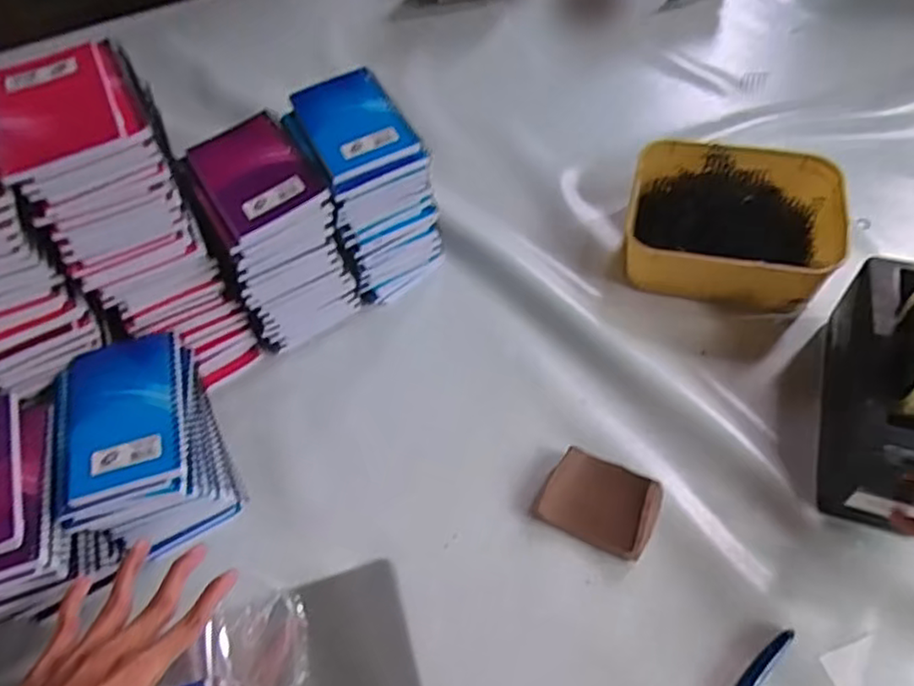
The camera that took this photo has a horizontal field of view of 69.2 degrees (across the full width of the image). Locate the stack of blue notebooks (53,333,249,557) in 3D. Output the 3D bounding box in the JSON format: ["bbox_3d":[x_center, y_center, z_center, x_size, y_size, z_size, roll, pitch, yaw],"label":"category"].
[{"bbox_3d":[-0.257,0.081,0.549,0.111,0.110,0.159,-21,56,-10],"label":"stack of blue notebooks"}]

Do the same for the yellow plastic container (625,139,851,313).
[{"bbox_3d":[0.273,-0.117,0.665,0.198,0.063,0.170,11,57,12],"label":"yellow plastic container"}]

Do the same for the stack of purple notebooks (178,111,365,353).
[{"bbox_3d":[-0.170,-0.095,0.622,0.104,0.173,0.130,-28,57,-14],"label":"stack of purple notebooks"}]

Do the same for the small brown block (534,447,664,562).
[{"bbox_3d":[0.115,0.131,0.537,0.087,0.027,0.063,22,60,19],"label":"small brown block"}]

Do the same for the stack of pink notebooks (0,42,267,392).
[{"bbox_3d":[-0.267,-0.089,0.571,0.099,0.265,0.152,-24,56,-12],"label":"stack of pink notebooks"}]

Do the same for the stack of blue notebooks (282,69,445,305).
[{"bbox_3d":[-0.089,-0.151,0.663,0.100,0.167,0.149,-24,56,-12],"label":"stack of blue notebooks"}]

